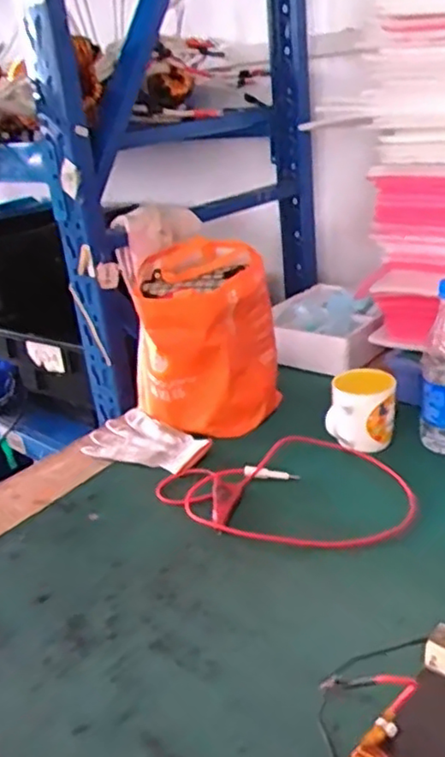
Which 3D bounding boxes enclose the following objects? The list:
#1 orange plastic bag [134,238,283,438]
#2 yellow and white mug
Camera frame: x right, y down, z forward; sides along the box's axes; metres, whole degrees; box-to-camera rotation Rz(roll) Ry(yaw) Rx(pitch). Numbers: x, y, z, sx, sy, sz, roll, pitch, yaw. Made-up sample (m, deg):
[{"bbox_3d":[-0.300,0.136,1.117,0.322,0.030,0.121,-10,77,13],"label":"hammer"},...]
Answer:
[{"bbox_3d":[-0.028,-0.061,0.997,0.214,0.237,0.219,-6,25,0],"label":"orange plastic bag"},{"bbox_3d":[0.192,0.047,0.881,0.085,0.097,0.086,3,26,18],"label":"yellow and white mug"}]

